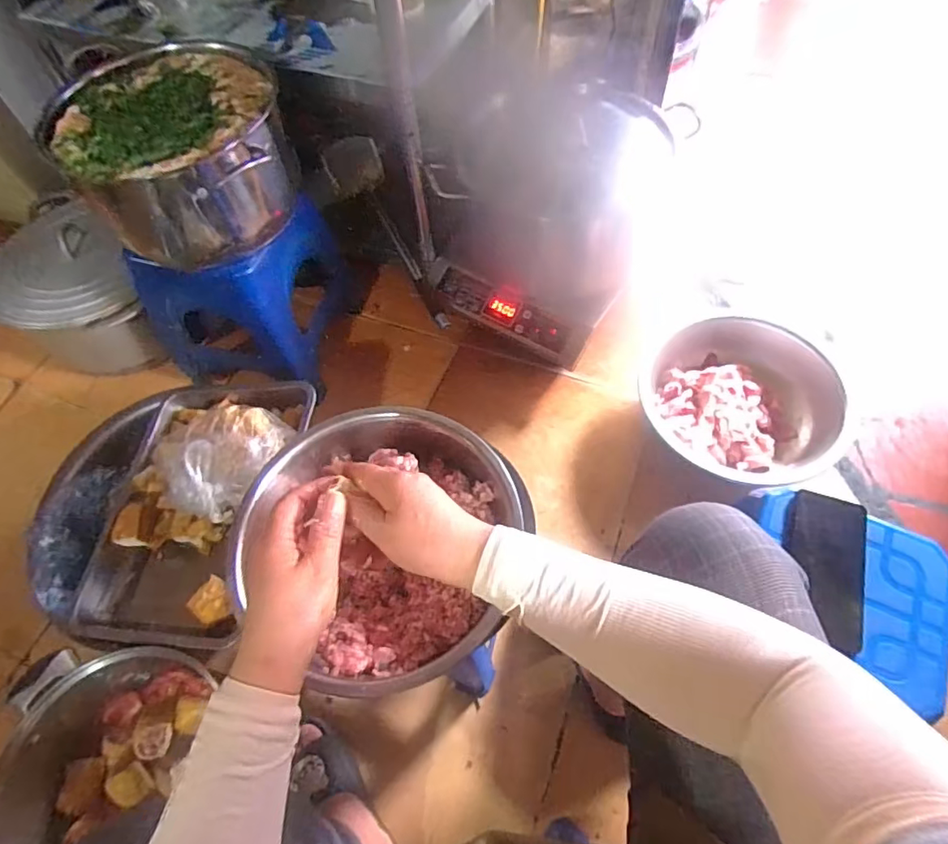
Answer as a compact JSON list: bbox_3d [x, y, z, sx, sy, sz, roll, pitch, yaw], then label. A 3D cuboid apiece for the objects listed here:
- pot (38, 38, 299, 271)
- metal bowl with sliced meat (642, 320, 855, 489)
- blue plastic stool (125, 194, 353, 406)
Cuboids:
[{"bbox_3d":[-0.432,-0.390,0.834,0.307,0.185,0.295,-15,60,-5],"label":"pot"},{"bbox_3d":[0.465,-0.042,0.965,0.332,0.103,0.307,16,62,12],"label":"metal bowl with sliced meat"},{"bbox_3d":[-0.426,-0.251,1.021,0.290,0.273,0.306,4,60,5],"label":"blue plastic stool"}]

